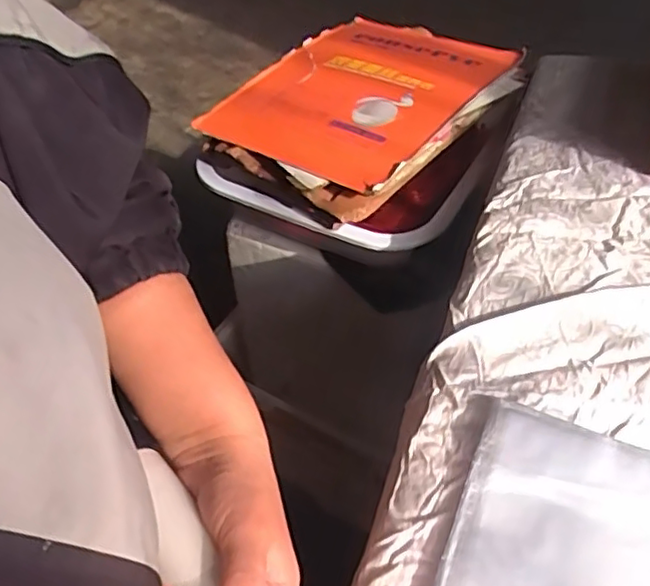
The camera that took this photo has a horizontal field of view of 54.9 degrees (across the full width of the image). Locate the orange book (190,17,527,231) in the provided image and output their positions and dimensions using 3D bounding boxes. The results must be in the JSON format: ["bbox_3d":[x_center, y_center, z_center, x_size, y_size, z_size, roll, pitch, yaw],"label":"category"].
[{"bbox_3d":[0.040,-0.218,0.697,0.248,0.042,0.320,33,56,26],"label":"orange book"}]

